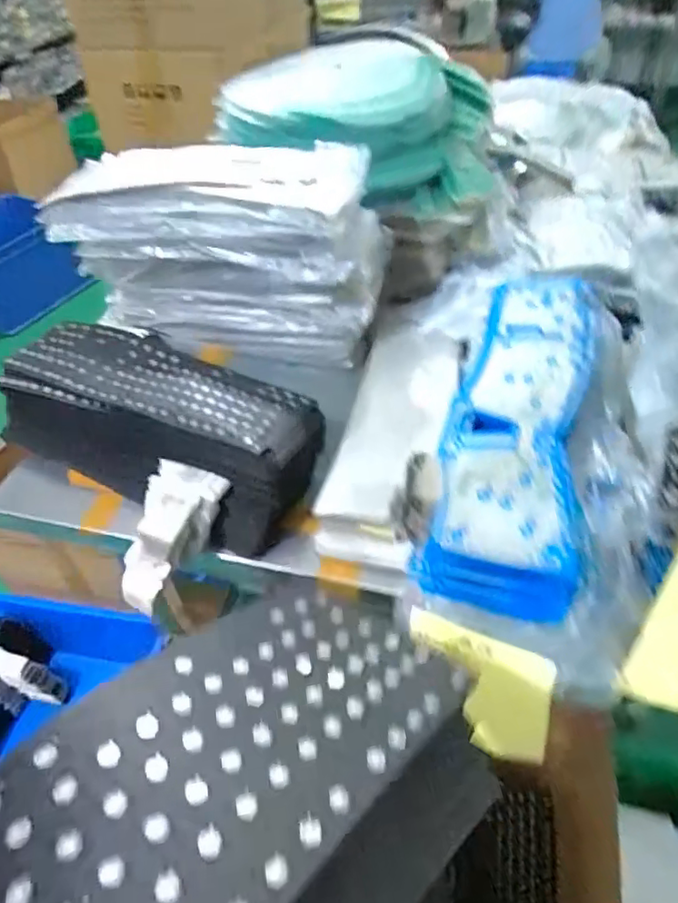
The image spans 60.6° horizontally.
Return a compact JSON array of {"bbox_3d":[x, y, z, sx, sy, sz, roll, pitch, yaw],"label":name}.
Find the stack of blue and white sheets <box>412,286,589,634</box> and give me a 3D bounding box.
[{"bbox_3d":[0.204,-0.058,0.648,0.145,0.056,0.508,12,47,15],"label":"stack of blue and white sheets"}]

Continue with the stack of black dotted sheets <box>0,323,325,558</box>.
[{"bbox_3d":[-0.243,-0.040,0.778,0.447,0.117,0.191,20,49,22],"label":"stack of black dotted sheets"}]

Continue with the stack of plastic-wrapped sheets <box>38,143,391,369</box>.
[{"bbox_3d":[-0.171,-0.310,0.933,0.474,0.270,0.179,6,45,10],"label":"stack of plastic-wrapped sheets"}]

